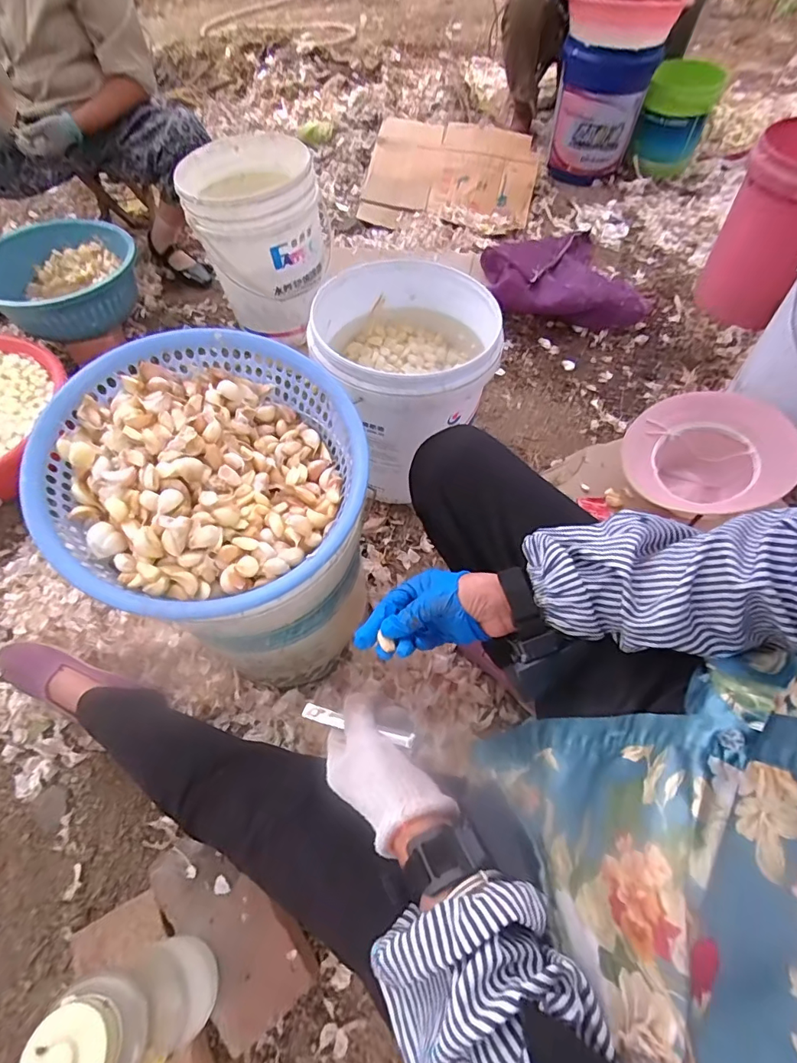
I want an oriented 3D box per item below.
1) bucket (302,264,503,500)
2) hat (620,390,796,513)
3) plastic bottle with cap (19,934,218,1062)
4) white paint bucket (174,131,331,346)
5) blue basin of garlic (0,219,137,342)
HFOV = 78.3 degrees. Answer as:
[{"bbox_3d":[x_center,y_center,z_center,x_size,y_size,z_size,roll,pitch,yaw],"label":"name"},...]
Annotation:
[{"bbox_3d":[0.023,-0.261,0.887,0.274,0.286,0.300,14,59,10],"label":"bucket"},{"bbox_3d":[0.576,-0.126,0.946,0.269,0.156,0.251,33,64,20],"label":"hat"},{"bbox_3d":[-0.247,0.469,0.478,0.082,0.235,0.071,21,61,14],"label":"plastic bottle with cap"},{"bbox_3d":[-0.319,-0.702,1.187,0.272,0.317,0.285,-2,58,0],"label":"white paint bucket"},{"bbox_3d":[-0.824,-0.614,1.197,0.362,0.124,0.283,-21,60,-11],"label":"blue basin of garlic"}]

